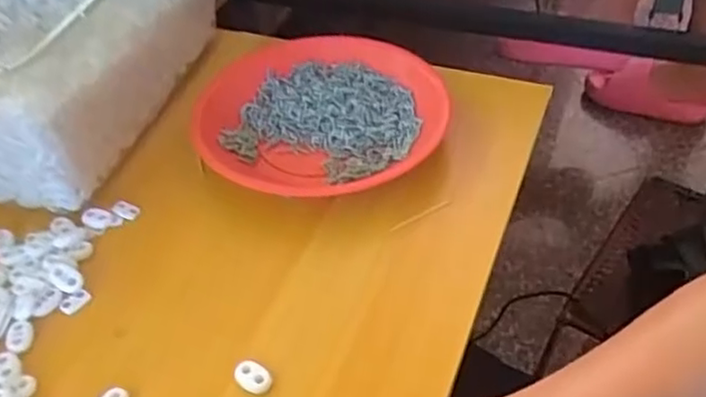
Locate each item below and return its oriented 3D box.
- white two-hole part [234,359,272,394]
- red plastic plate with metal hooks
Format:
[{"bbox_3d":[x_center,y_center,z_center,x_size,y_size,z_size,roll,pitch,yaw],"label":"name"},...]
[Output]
[{"bbox_3d":[-0.057,0.101,0.381,0.022,0.006,0.015,29,53,30],"label":"white two-hole part"},{"bbox_3d":[-0.027,-0.065,0.531,0.190,0.024,0.184,-2,44,2],"label":"red plastic plate with metal hooks"}]

